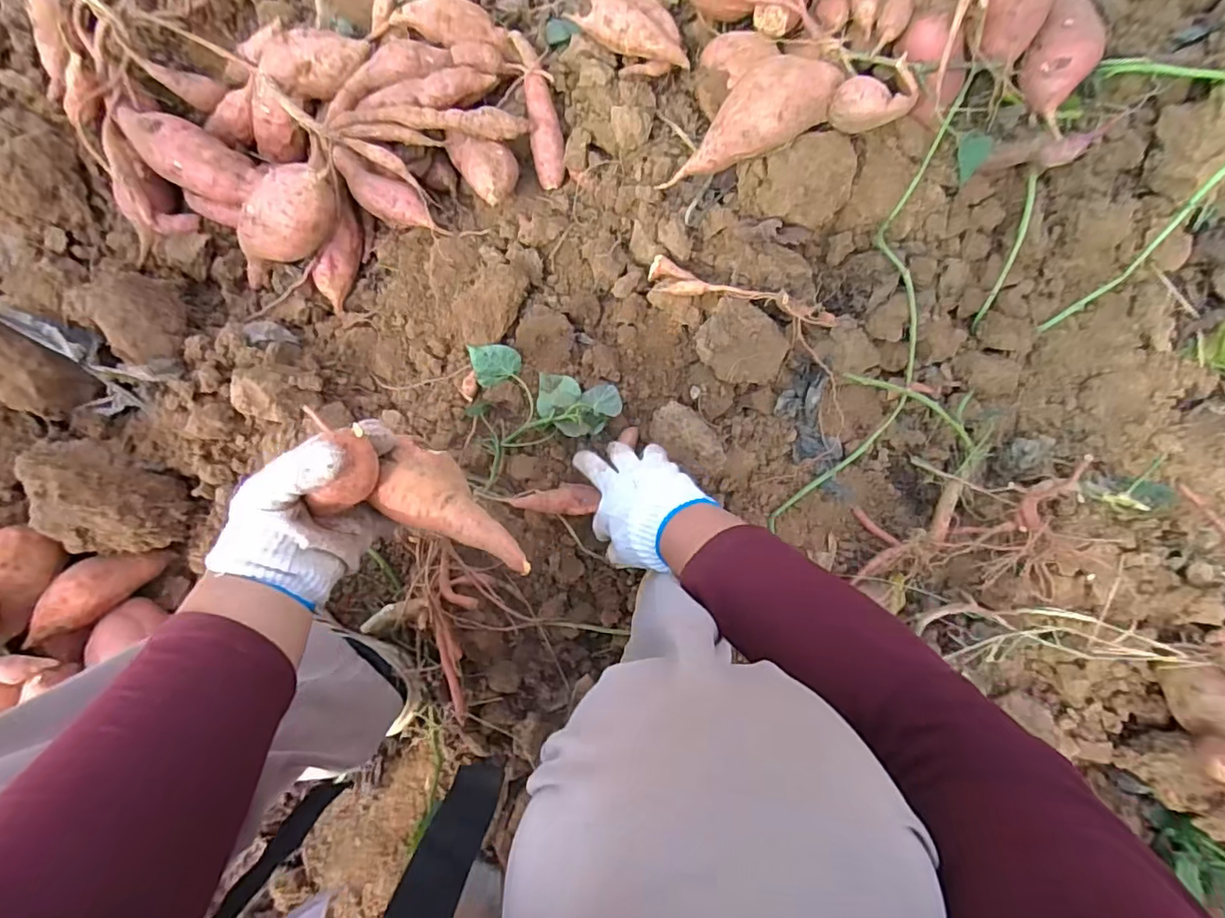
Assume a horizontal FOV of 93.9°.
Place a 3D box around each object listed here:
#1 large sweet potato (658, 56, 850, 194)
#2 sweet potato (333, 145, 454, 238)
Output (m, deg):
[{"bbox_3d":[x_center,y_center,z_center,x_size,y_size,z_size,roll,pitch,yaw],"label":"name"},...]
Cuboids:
[{"bbox_3d":[0.119,-0.306,0.534,0.179,0.054,0.058,-21,83,34],"label":"large sweet potato"},{"bbox_3d":[-0.246,-0.283,0.614,0.127,0.036,0.049,40,89,6],"label":"sweet potato"}]

